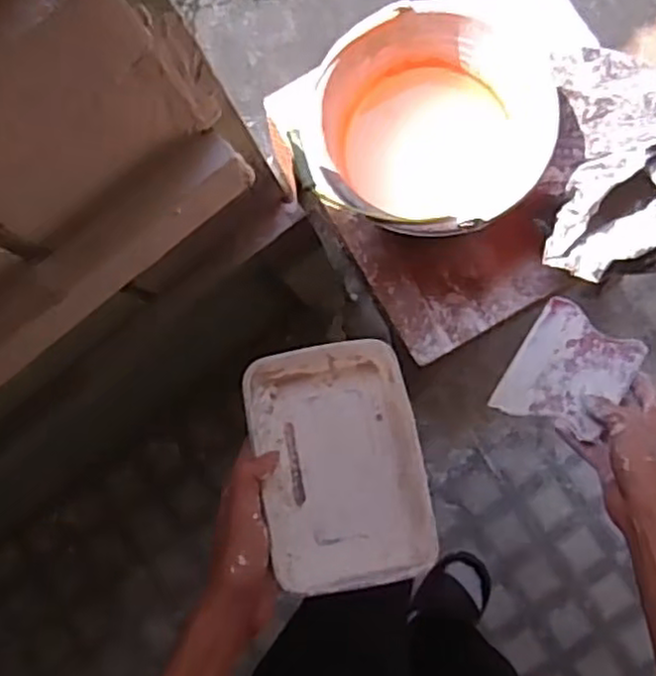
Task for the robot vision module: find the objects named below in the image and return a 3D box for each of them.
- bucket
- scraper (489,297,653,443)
[{"bbox_3d":[0.130,-0.260,0.879,0.267,0.180,0.287,0,86,4],"label":"bucket"},{"bbox_3d":[0.220,0.030,0.639,0.105,0.010,0.116,28,86,43],"label":"scraper"}]

